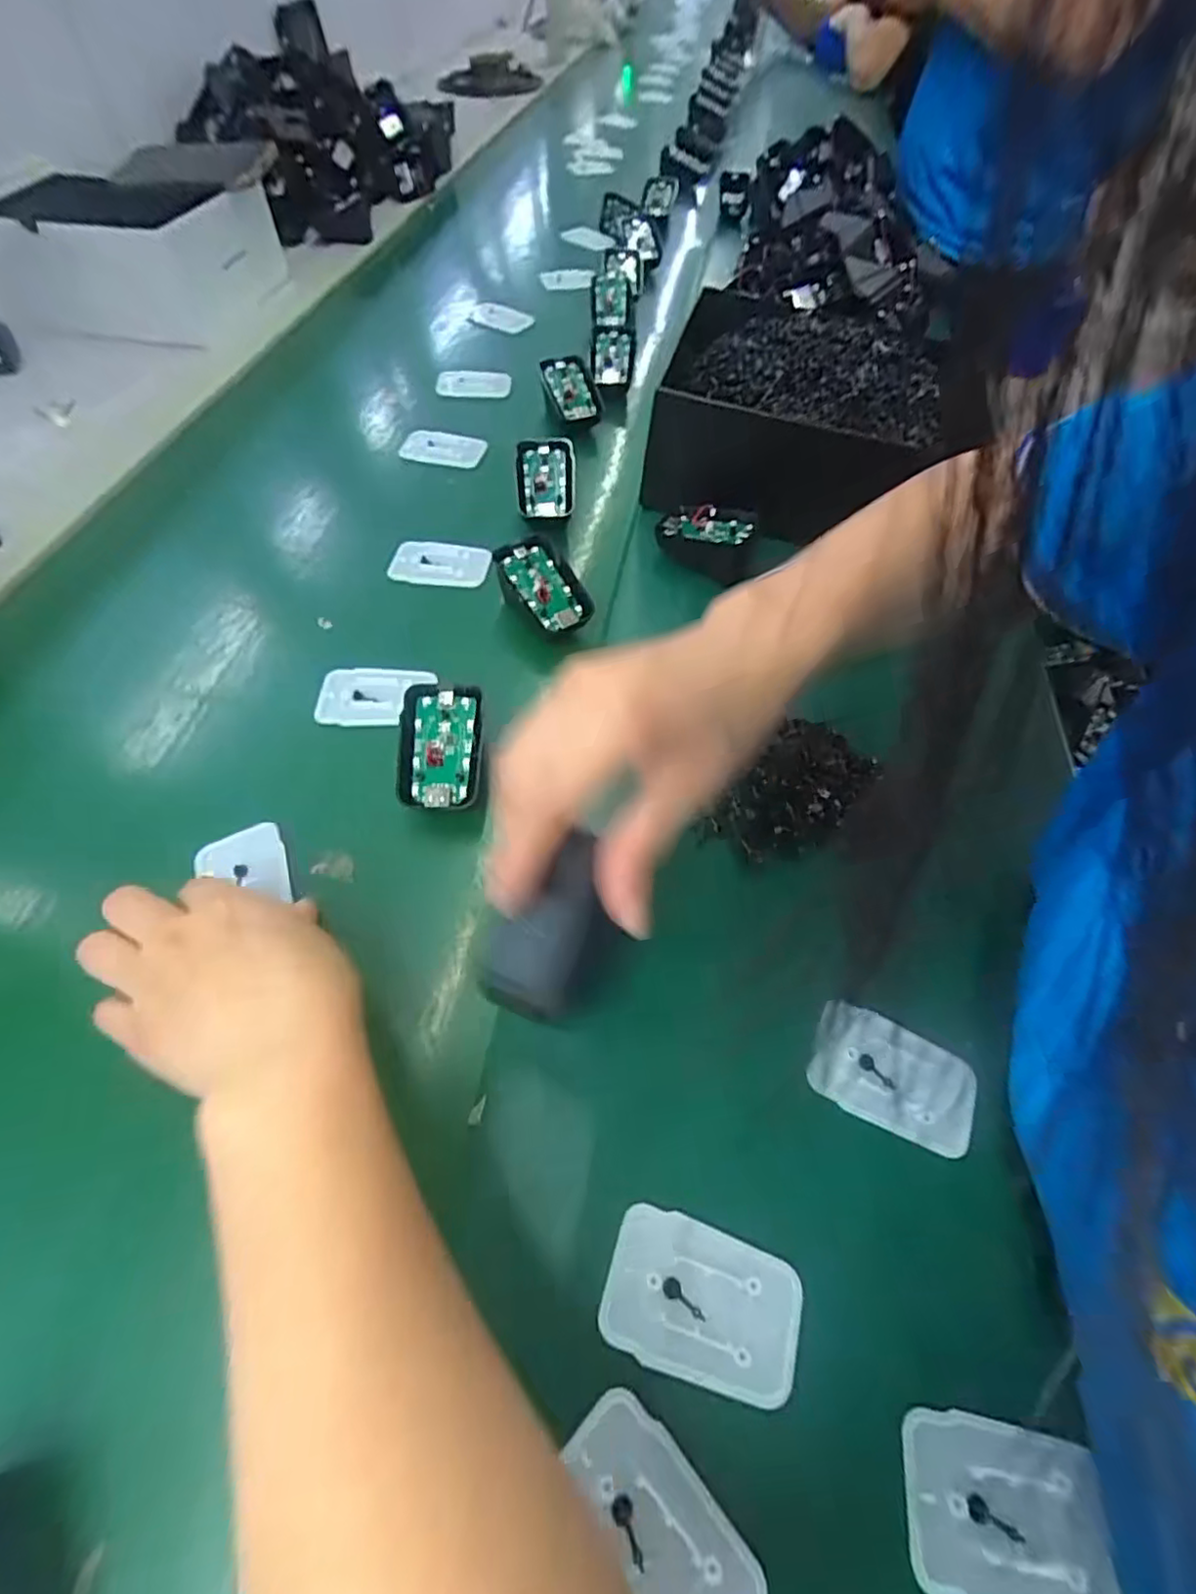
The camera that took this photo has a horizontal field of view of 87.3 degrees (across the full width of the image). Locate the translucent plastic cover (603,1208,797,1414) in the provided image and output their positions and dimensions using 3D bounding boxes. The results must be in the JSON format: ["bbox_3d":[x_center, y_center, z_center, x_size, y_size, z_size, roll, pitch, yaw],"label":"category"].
[{"bbox_3d":[0.038,0.183,0.228,0.068,0.004,0.044,17,57,8],"label":"translucent plastic cover"}]

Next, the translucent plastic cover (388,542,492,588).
[{"bbox_3d":[-0.115,-0.172,0.459,0.071,0.009,0.041,5,57,0],"label":"translucent plastic cover"}]

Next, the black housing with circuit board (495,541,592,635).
[{"bbox_3d":[-0.037,-0.139,0.412,0.039,0.010,0.069,-31,84,-15],"label":"black housing with circuit board"}]

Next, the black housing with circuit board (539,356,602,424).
[{"bbox_3d":[-0.022,-0.363,0.558,0.044,0.009,0.065,-15,80,-16],"label":"black housing with circuit board"}]

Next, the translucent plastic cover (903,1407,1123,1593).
[{"bbox_3d":[0.132,0.233,0.203,0.061,0.006,0.044,10,56,3],"label":"translucent plastic cover"}]

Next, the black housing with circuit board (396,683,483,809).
[{"bbox_3d":[-0.085,-0.027,0.338,0.043,0.011,0.068,-1,75,-1],"label":"black housing with circuit board"}]

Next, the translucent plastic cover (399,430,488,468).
[{"bbox_3d":[-0.135,-0.302,0.543,0.072,0.010,0.040,9,68,3],"label":"translucent plastic cover"}]

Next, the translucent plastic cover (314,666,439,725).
[{"bbox_3d":[-0.137,-0.063,0.387,0.066,0.007,0.042,-1,57,-4],"label":"translucent plastic cover"}]

